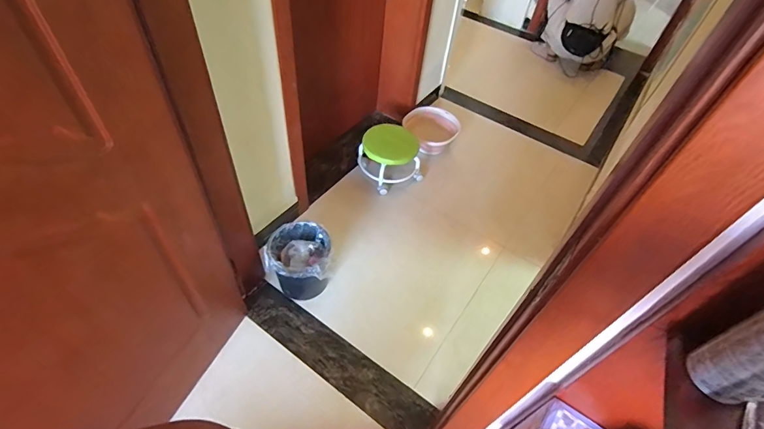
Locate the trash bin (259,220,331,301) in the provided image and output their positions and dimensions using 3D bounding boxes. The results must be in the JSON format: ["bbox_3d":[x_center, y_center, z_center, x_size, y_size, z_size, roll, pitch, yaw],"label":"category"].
[{"bbox_3d":[-0.292,0.172,1.442,0.213,0.202,0.227,3,50,-3],"label":"trash bin"}]

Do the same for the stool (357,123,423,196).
[{"bbox_3d":[0.036,-0.257,1.828,0.232,0.224,0.225,-20,55,-21],"label":"stool"}]

